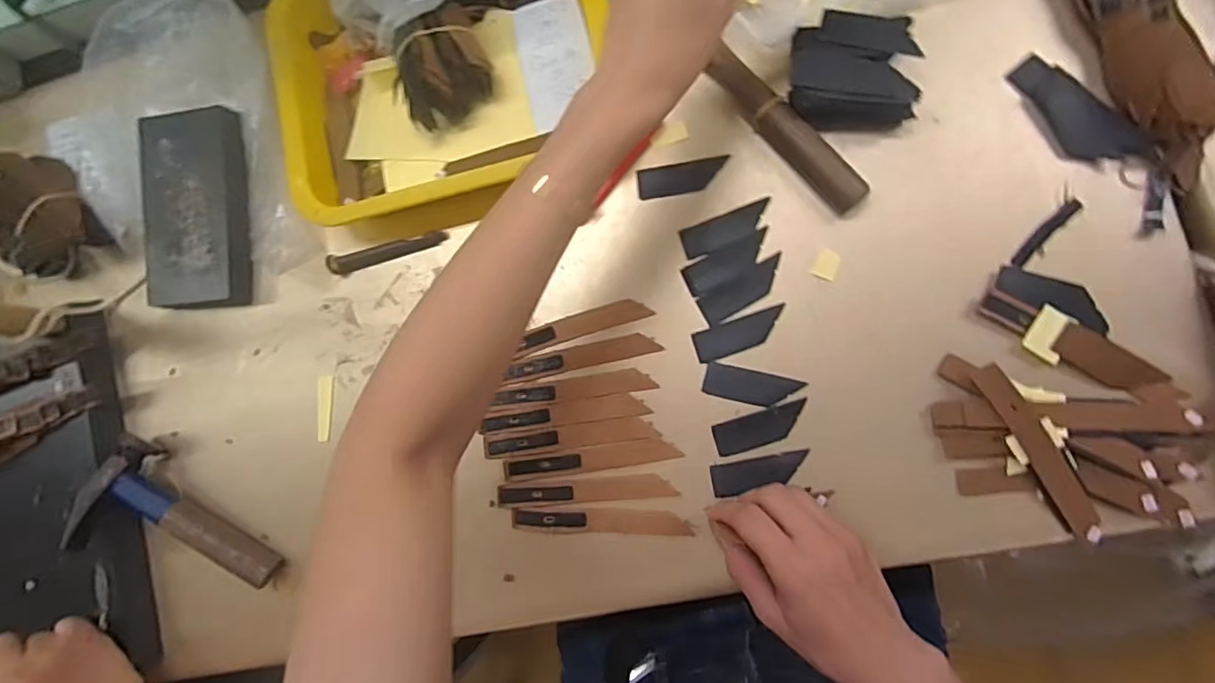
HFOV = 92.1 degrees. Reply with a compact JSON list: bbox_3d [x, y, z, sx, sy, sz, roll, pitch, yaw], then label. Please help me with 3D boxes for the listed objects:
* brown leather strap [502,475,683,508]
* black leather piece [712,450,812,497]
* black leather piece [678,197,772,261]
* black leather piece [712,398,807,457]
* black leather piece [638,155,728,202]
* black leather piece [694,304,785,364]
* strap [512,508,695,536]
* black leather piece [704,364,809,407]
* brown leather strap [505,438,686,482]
[{"bbox_3d":[-0.016,0.108,0.421,0.127,0.004,0.016,-6,85,9],"label":"brown leather strap"},{"bbox_3d":[0.105,0.091,0.403,0.065,0.004,0.021,-13,80,11],"label":"black leather piece"},{"bbox_3d":[0.085,-0.080,0.417,0.063,0.004,0.022,-19,83,8],"label":"black leather piece"},{"bbox_3d":[0.106,0.060,0.402,0.065,0.004,0.022,-19,83,8],"label":"black leather piece"},{"bbox_3d":[0.054,-0.118,0.423,0.063,0.004,0.022,-7,85,9],"label":"black leather piece"},{"bbox_3d":[0.093,-0.005,0.410,0.064,0.004,0.023,-21,83,8],"label":"black leather piece"},{"bbox_3d":[-0.006,0.129,0.416,0.126,0.006,0.018,-3,85,10],"label":"strap"},{"bbox_3d":[0.100,0.032,0.405,0.064,0.004,0.022,12,88,10],"label":"black leather piece"},{"bbox_3d":[-0.013,0.085,0.421,0.125,0.004,0.016,-10,84,9],"label":"brown leather strap"}]

